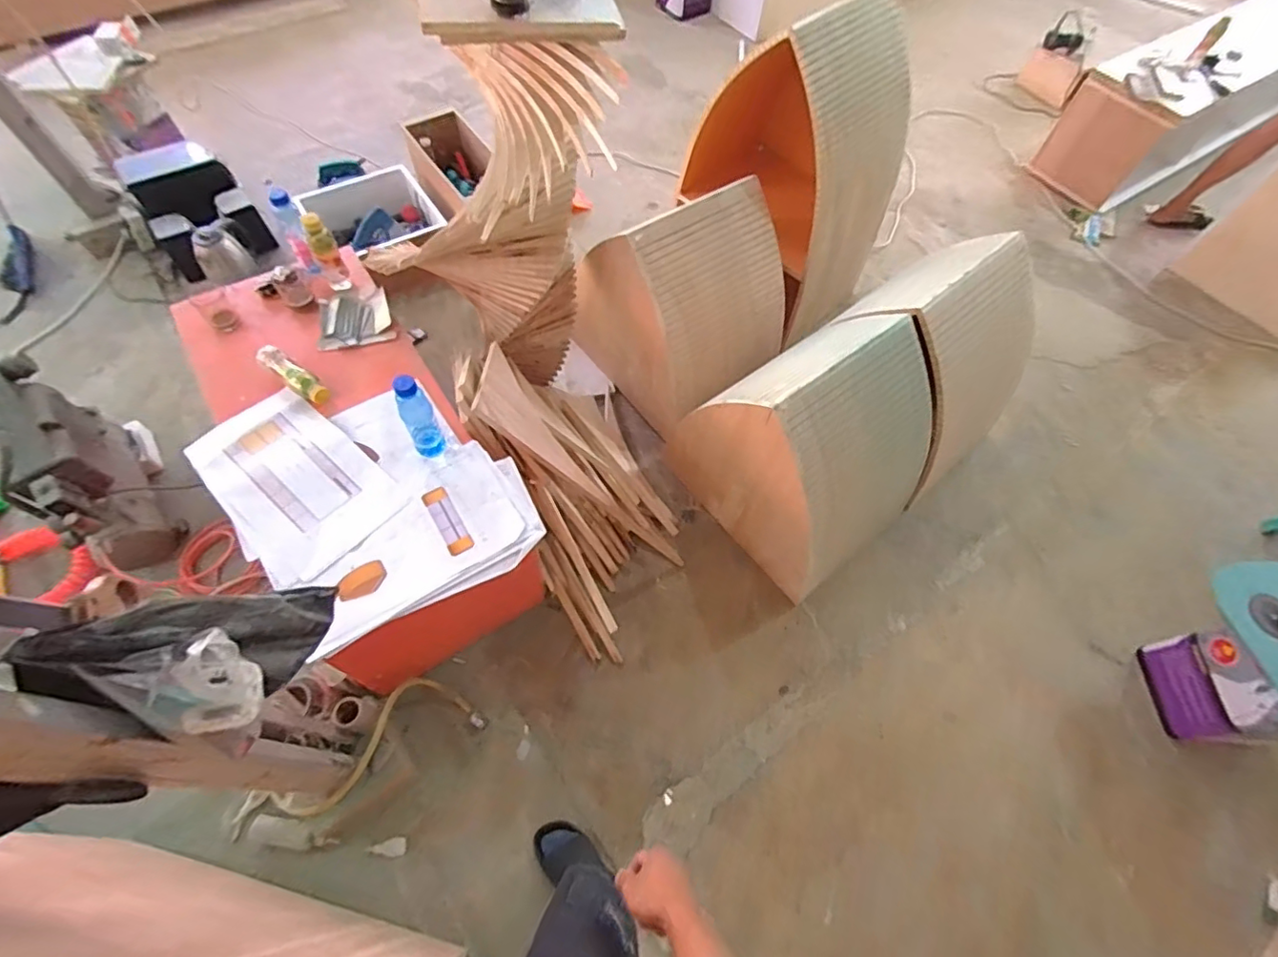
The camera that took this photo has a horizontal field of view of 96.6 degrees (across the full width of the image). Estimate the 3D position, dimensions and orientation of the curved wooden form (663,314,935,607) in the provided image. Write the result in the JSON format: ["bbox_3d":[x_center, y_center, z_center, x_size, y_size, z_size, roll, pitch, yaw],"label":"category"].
[{"bbox_3d":[0.444,-0.110,1.489,0.479,0.562,0.554,-35,67,-19],"label":"curved wooden form"}]

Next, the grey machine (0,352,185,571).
[{"bbox_3d":[-1.385,-0.029,1.412,0.213,0.452,0.420,-39,69,-21],"label":"grey machine"}]

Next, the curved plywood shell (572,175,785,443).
[{"bbox_3d":[0.135,-0.509,1.665,0.498,0.530,0.417,-33,66,-19],"label":"curved plywood shell"}]

